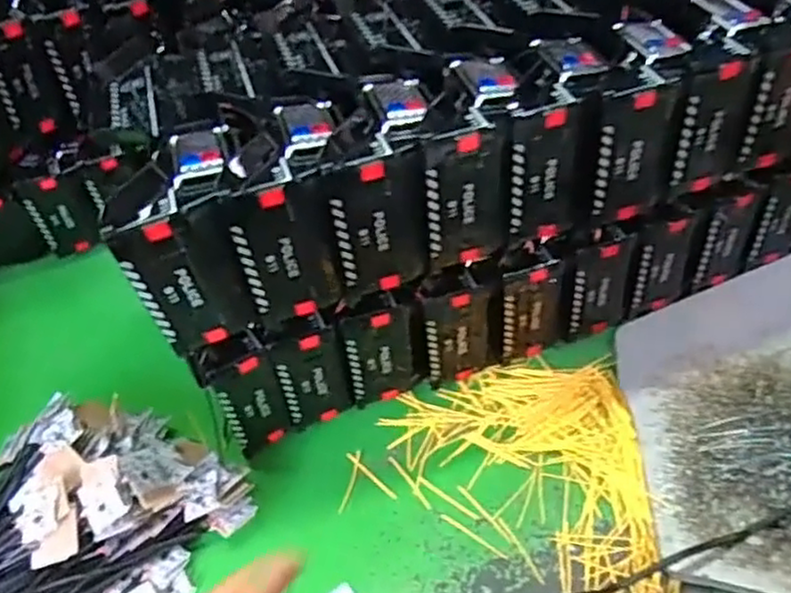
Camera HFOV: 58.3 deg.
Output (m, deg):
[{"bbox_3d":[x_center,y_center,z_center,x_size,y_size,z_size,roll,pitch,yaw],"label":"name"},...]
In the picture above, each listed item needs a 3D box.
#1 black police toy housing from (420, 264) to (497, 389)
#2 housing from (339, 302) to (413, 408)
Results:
[{"bbox_3d":[0.049,0.029,0.534,0.061,0.111,0.028,-14,52,-13],"label":"black police toy housing"},{"bbox_3d":[-0.010,0.044,0.523,0.054,0.104,0.020,-16,53,-14],"label":"housing"}]

